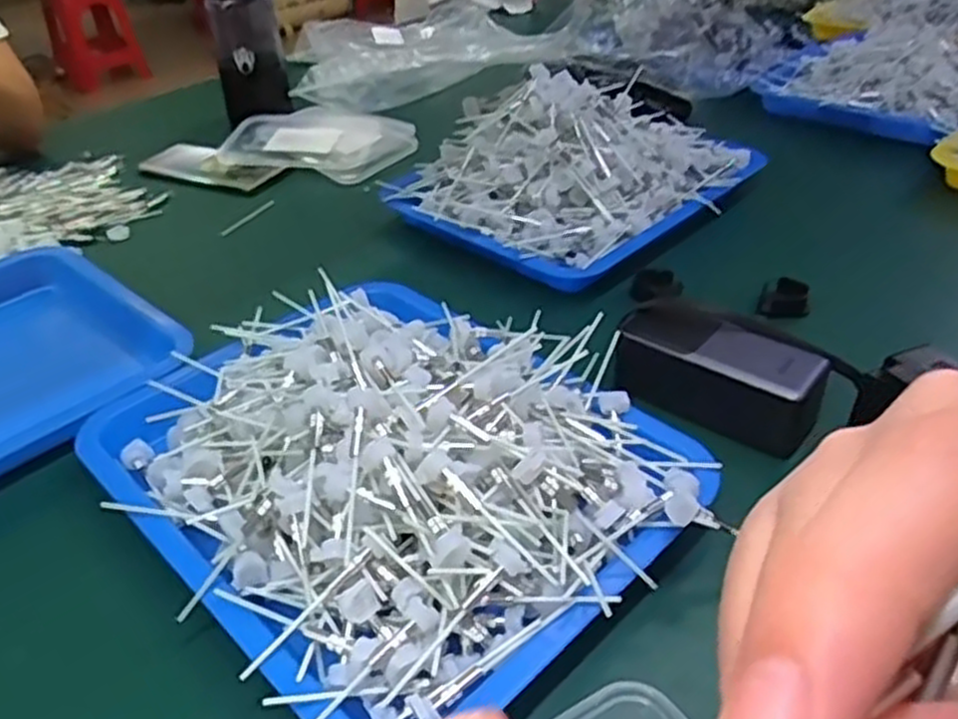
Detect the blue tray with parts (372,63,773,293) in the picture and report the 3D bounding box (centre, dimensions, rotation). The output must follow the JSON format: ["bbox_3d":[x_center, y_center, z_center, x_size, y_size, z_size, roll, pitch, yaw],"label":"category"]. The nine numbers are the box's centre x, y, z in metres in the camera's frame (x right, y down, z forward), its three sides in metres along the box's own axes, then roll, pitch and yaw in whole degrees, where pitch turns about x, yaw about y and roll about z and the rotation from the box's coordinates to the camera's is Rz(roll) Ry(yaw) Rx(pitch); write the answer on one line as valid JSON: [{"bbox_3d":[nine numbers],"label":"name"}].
[{"bbox_3d":[0.103,-0.206,0.754,0.330,0.110,0.250,-31,45,-32],"label":"blue tray with parts"}]

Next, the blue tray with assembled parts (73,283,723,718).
[{"bbox_3d":[-0.054,0.050,0.466,0.264,0.095,0.327,-32,46,-33],"label":"blue tray with assembled parts"}]

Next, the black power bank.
[{"bbox_3d":[0.159,0.007,0.525,0.136,0.054,0.058,23,44,29],"label":"black power bank"}]

